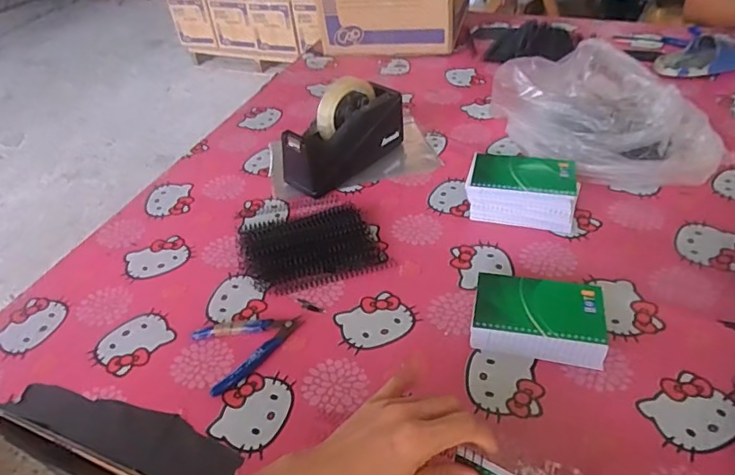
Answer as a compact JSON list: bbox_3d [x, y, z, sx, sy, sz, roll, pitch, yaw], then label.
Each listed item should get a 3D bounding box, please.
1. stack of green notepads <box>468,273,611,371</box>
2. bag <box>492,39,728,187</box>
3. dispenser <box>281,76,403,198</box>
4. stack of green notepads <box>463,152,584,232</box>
[{"bbox_3d":[0.179,0.086,0.542,0.128,0.038,0.083,7,44,14],"label":"stack of green notepads"},{"bbox_3d":[0.347,-0.182,0.760,0.266,0.129,0.229,-6,43,0],"label":"bag"},{"bbox_3d":[-0.033,-0.158,0.773,0.202,0.123,0.069,-34,50,-27],"label":"dispenser"},{"bbox_3d":[0.203,-0.061,0.683,0.137,0.062,0.083,10,45,17],"label":"stack of green notepads"}]

